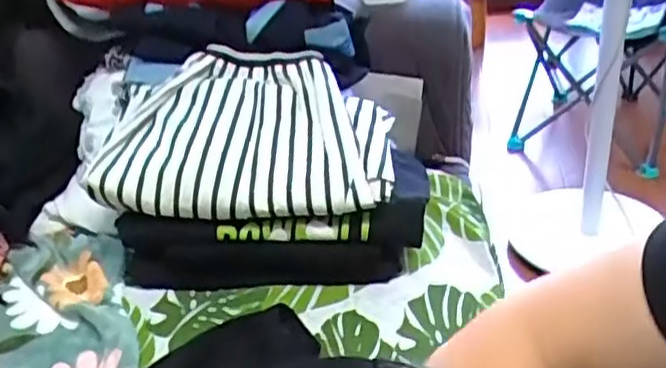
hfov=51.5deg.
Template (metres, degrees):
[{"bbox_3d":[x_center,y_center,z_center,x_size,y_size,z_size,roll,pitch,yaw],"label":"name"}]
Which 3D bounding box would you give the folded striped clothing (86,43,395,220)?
[{"bbox_3d":[-0.092,-0.058,0.745,0.296,0.115,0.197,-3,31,4],"label":"folded striped clothing"}]

